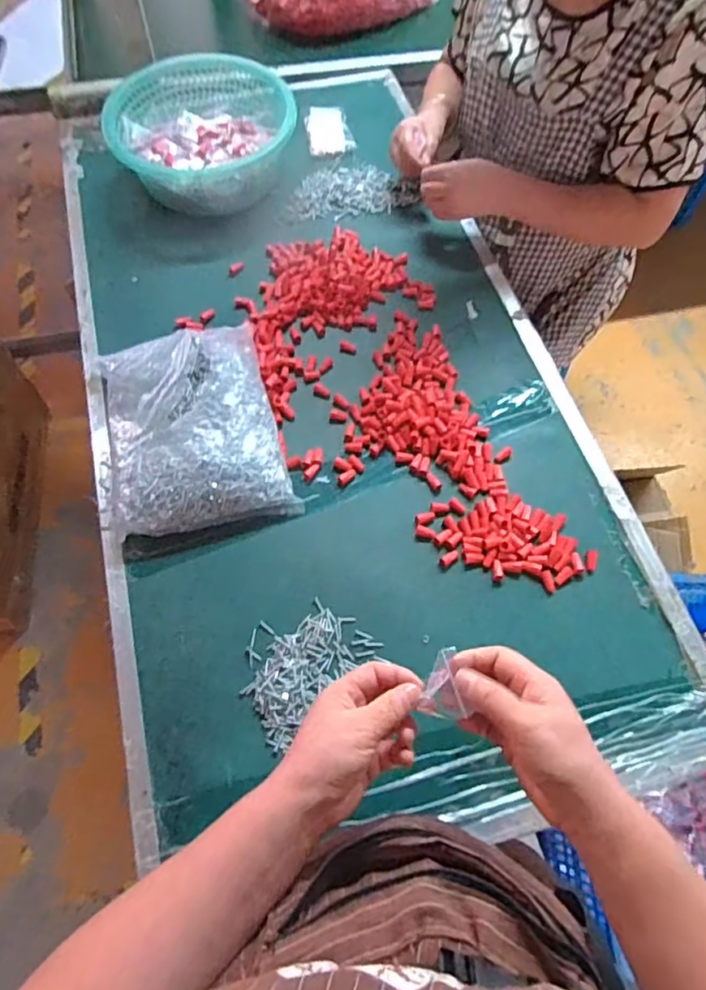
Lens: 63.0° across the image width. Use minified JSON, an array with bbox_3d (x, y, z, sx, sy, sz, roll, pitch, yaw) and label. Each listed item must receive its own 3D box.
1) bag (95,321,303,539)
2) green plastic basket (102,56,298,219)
[{"bbox_3d":[-0.198,-0.083,0.684,0.204,0.072,0.255,-15,67,-8],"label":"bag"},{"bbox_3d":[-0.235,-0.566,0.899,0.269,0.091,0.277,0,65,-1],"label":"green plastic basket"}]

